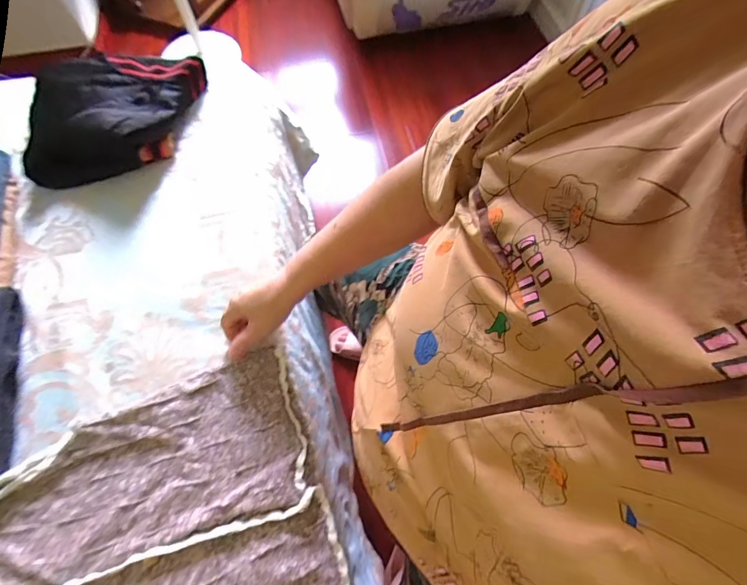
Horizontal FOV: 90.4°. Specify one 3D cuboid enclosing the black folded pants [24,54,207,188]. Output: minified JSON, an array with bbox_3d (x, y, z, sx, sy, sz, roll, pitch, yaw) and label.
[{"bbox_3d":[-0.446,-0.317,0.650,0.281,0.089,0.235,-13,66,-7],"label":"black folded pants"}]

